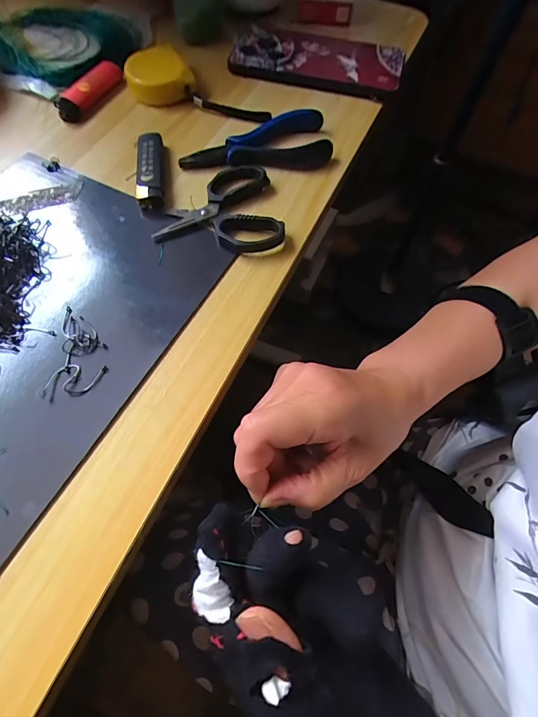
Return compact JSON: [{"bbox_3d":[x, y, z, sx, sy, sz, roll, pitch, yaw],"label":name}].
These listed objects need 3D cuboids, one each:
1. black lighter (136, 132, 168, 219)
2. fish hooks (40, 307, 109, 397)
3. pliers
[{"bbox_3d":[-0.091,-0.144,0.298,0.022,0.012,0.085,-5,63,-6],"label":"black lighter"},{"bbox_3d":[-0.113,-0.005,0.232,0.033,0.004,0.057,2,63,-2],"label":"fish hooks"},{"bbox_3d":[-0.011,-0.177,0.315,0.121,0.017,0.047,-9,64,-8],"label":"pliers"}]

